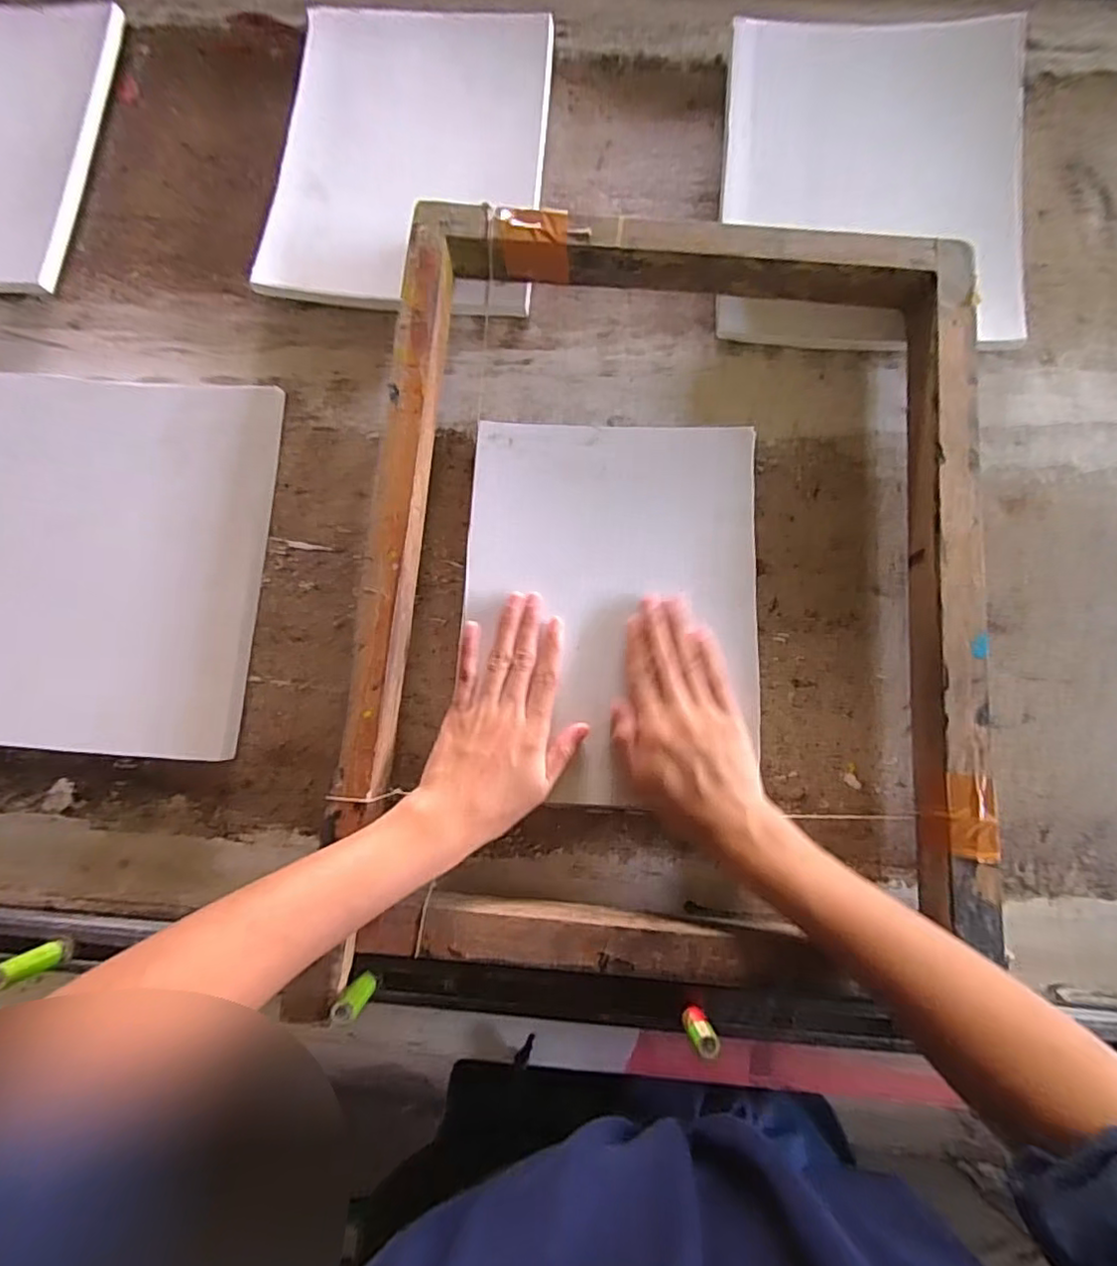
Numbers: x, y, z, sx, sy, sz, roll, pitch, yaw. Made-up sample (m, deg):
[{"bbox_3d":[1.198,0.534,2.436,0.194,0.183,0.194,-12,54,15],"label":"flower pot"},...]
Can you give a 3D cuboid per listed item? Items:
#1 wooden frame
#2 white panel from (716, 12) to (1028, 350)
[{"bbox_3d":[0.075,-0.038,0.408,0.395,0.064,0.519,5,80,1],"label":"wooden frame"},{"bbox_3d":[0.248,-0.357,0.481,0.228,0.035,0.269,4,80,1],"label":"white panel"}]

